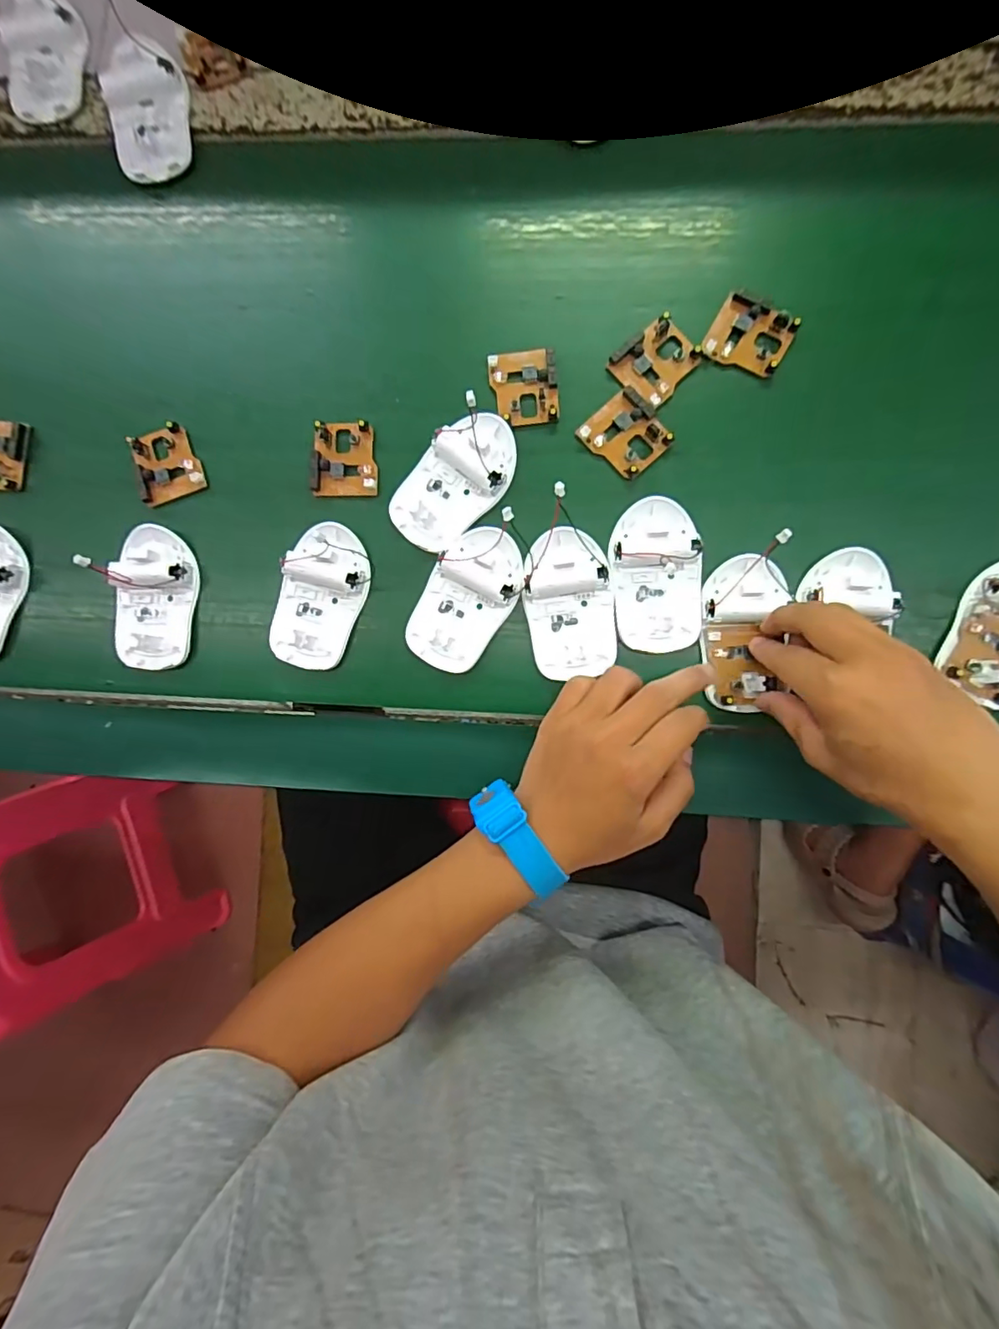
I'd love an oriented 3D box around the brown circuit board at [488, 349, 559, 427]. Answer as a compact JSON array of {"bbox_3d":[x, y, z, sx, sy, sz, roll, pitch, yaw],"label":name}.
[{"bbox_3d":[0.016,-0.185,0.361,0.044,0.008,0.049,-4,88,4],"label":"brown circuit board"}]

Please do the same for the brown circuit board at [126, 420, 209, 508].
[{"bbox_3d":[-0.234,-0.141,0.378,0.046,0.011,0.047,-16,87,4],"label":"brown circuit board"}]

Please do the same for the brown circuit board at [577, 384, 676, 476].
[{"bbox_3d":[0.083,-0.151,0.354,0.044,0.012,0.048,-43,85,2],"label":"brown circuit board"}]

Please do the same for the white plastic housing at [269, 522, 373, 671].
[{"bbox_3d":[-0.122,-0.046,0.363,0.056,0.014,0.096,19,90,5],"label":"white plastic housing"}]

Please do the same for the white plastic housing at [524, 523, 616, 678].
[{"bbox_3d":[0.045,-0.040,0.349,0.055,0.017,0.093,-9,87,4],"label":"white plastic housing"}]

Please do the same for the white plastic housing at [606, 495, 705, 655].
[{"bbox_3d":[0.102,-0.058,0.345,0.056,0.015,0.096,-8,87,4],"label":"white plastic housing"}]

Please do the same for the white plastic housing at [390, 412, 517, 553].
[{"bbox_3d":[-0.029,-0.123,0.360,0.056,0.016,0.096,42,91,5],"label":"white plastic housing"}]

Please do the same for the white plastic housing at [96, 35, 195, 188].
[{"bbox_3d":[-0.248,-0.386,0.380,0.054,0.024,0.084,-8,87,4],"label":"white plastic housing"}]

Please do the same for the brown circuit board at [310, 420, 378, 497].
[{"bbox_3d":[-0.107,-0.140,0.369,0.044,0.008,0.049,0,88,4],"label":"brown circuit board"}]

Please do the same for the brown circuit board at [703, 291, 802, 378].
[{"bbox_3d":[0.162,-0.212,0.348,0.048,0.013,0.041,27,90,5],"label":"brown circuit board"}]

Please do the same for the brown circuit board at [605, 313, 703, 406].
[{"bbox_3d":[0.103,-0.200,0.353,0.051,0.008,0.044,-45,85,2],"label":"brown circuit board"}]

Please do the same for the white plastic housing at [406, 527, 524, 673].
[{"bbox_3d":[-0.022,-0.044,0.355,0.056,0.016,0.096,34,91,5],"label":"white plastic housing"}]

